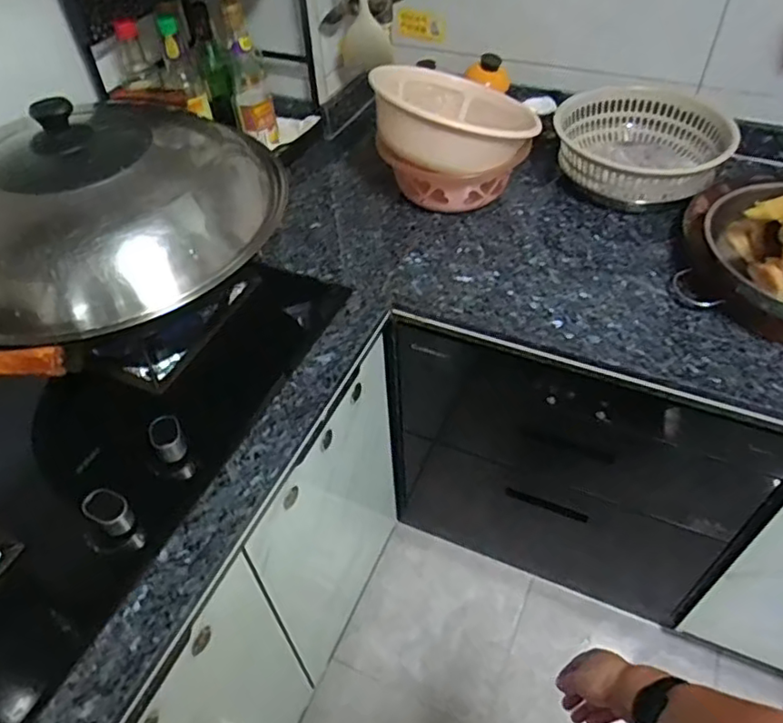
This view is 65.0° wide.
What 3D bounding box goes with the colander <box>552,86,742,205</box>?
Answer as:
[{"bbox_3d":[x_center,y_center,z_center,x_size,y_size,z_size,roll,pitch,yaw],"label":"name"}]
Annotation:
[{"bbox_3d":[0.438,-0.382,1.097,0.285,0.113,0.303,-1,48,2],"label":"colander"}]

